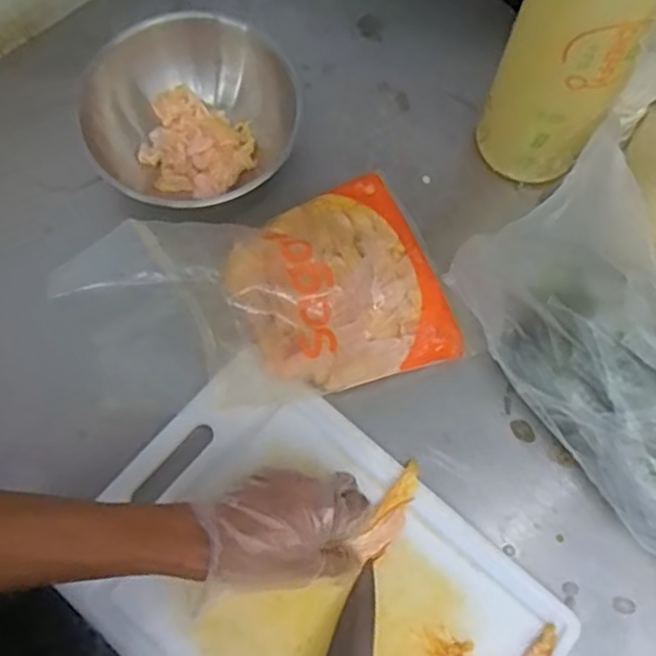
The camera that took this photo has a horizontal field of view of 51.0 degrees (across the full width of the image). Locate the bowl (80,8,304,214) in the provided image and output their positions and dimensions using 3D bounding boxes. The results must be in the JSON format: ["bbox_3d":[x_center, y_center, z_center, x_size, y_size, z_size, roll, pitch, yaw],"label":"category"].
[{"bbox_3d":[-0.128,-0.195,0.643,0.188,0.091,0.158,21,72,6],"label":"bowl"}]

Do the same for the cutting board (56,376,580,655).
[{"bbox_3d":[-0.016,0.205,0.530,0.349,0.018,0.246,40,75,14],"label":"cutting board"}]

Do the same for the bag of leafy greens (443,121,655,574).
[{"bbox_3d":[0.250,0.047,0.534,0.149,0.134,0.347,-33,74,-11],"label":"bag of leafy greens"}]

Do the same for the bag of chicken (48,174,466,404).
[{"bbox_3d":[-0.053,-0.022,0.584,0.303,0.074,0.184,-18,72,-7],"label":"bag of chicken"}]

